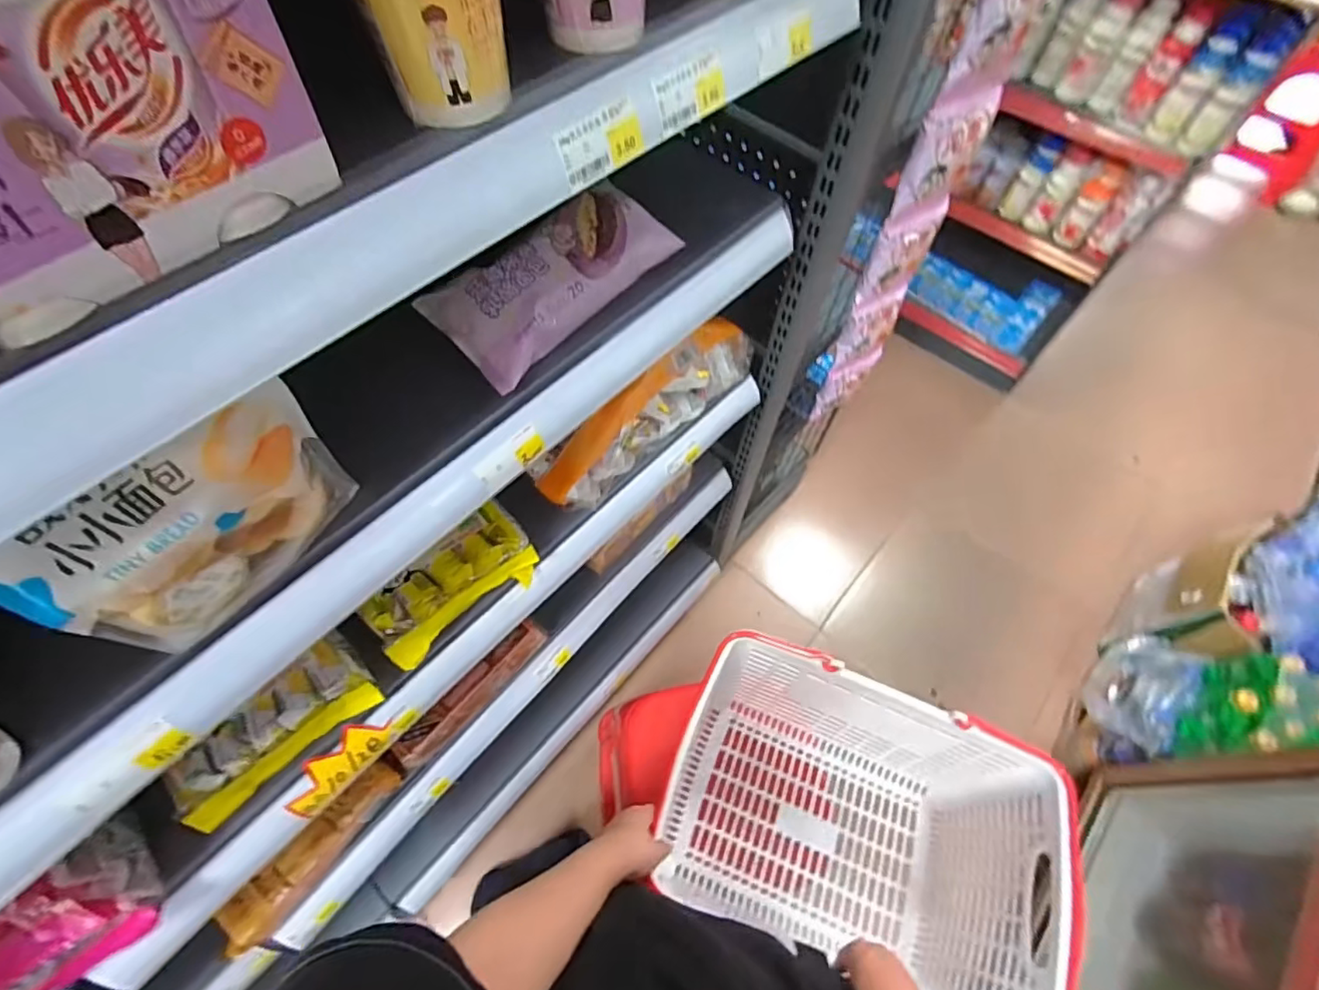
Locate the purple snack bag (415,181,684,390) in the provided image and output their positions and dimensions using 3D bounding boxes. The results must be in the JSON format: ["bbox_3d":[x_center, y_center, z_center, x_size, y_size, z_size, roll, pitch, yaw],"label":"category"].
[{"bbox_3d":[-0.083,-0.184,0.477,0.090,0.049,0.201,41,68,19],"label":"purple snack bag"}]

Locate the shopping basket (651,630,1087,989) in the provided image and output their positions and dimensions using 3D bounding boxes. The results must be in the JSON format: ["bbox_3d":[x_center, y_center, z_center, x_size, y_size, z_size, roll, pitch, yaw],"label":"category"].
[{"bbox_3d":[0.234,0.413,0.742,0.438,0.247,0.303,21,63,10],"label":"shopping basket"}]

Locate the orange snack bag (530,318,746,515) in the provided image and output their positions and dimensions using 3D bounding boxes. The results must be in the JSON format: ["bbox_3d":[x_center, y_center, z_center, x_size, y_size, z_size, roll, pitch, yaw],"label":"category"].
[{"bbox_3d":[-0.008,-0.104,0.700,0.322,0.095,0.057,-39,69,-20],"label":"orange snack bag"}]

